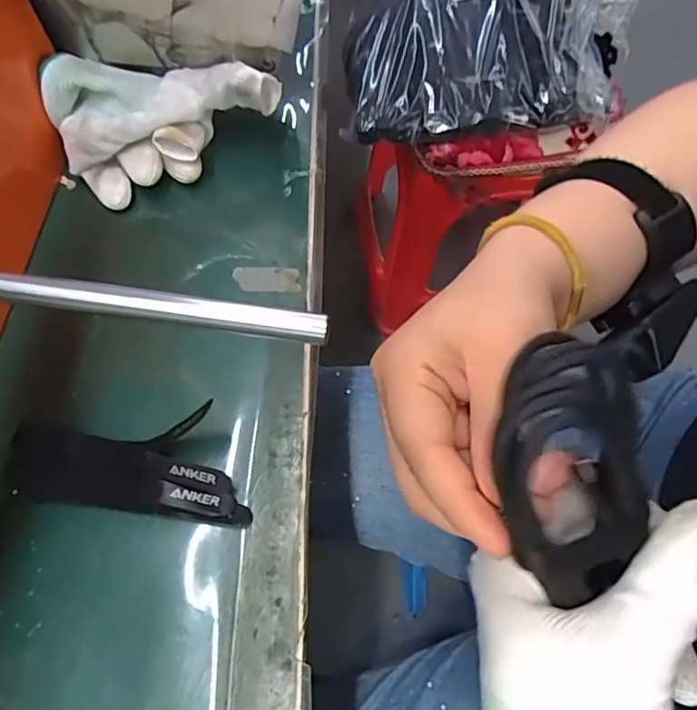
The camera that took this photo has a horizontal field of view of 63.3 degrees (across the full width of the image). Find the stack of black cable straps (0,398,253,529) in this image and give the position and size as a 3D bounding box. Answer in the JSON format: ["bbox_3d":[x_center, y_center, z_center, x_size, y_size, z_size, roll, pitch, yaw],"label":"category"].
[{"bbox_3d":[-0.096,0.047,0.255,0.105,0.015,0.045,8,67,3],"label":"stack of black cable straps"}]

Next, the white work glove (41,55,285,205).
[{"bbox_3d":[-0.101,-0.133,0.303,0.111,0.046,0.077,-28,70,-12],"label":"white work glove"}]

